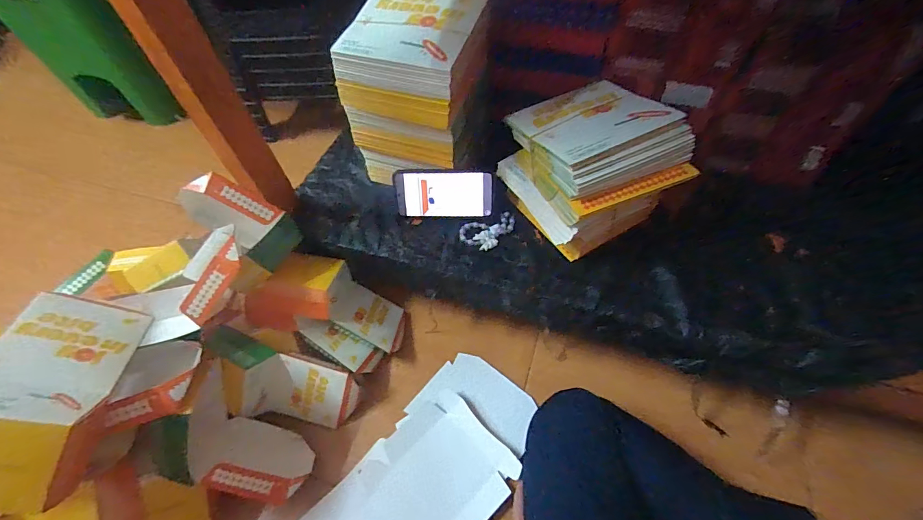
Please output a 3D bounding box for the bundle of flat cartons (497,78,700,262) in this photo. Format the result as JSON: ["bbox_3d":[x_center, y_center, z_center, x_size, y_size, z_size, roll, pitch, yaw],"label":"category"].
[{"bbox_3d":[0.184,-0.132,0.580,0.176,0.161,0.194,-25,56,-13],"label":"bundle of flat cartons"}]

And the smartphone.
[{"bbox_3d":[-0.029,-0.105,0.638,0.153,0.074,0.005,1,19,3],"label":"smartphone"}]

